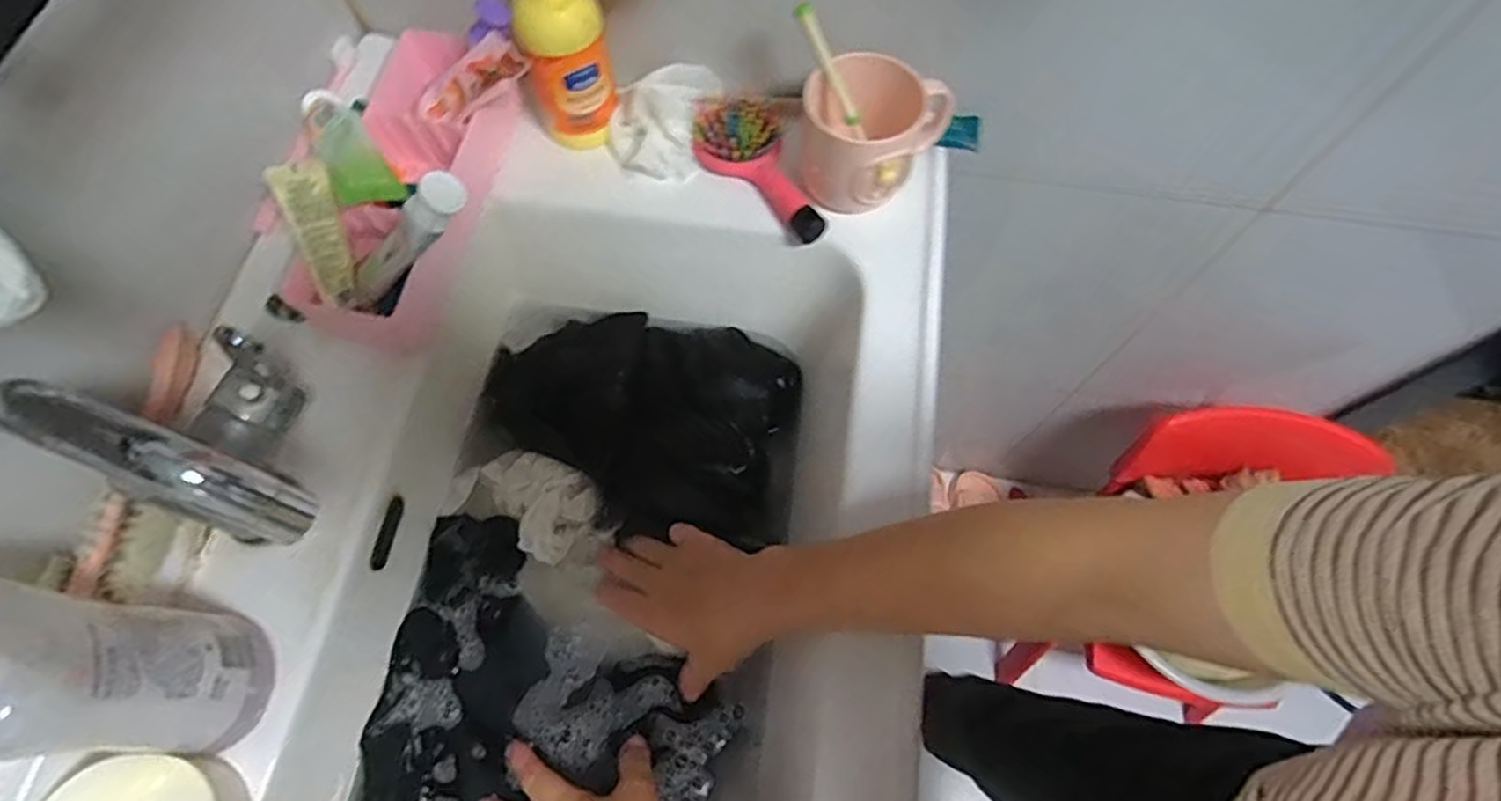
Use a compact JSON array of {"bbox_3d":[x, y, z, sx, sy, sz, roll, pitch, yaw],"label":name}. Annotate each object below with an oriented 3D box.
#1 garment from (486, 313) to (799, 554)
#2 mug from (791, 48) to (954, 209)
[{"bbox_3d":[-0.093,0.014,0.572,0.250,0.052,0.171,7,67,3],"label":"garment"},{"bbox_3d":[0.086,-0.192,0.507,0.104,0.068,0.080,14,67,6],"label":"mug"}]

